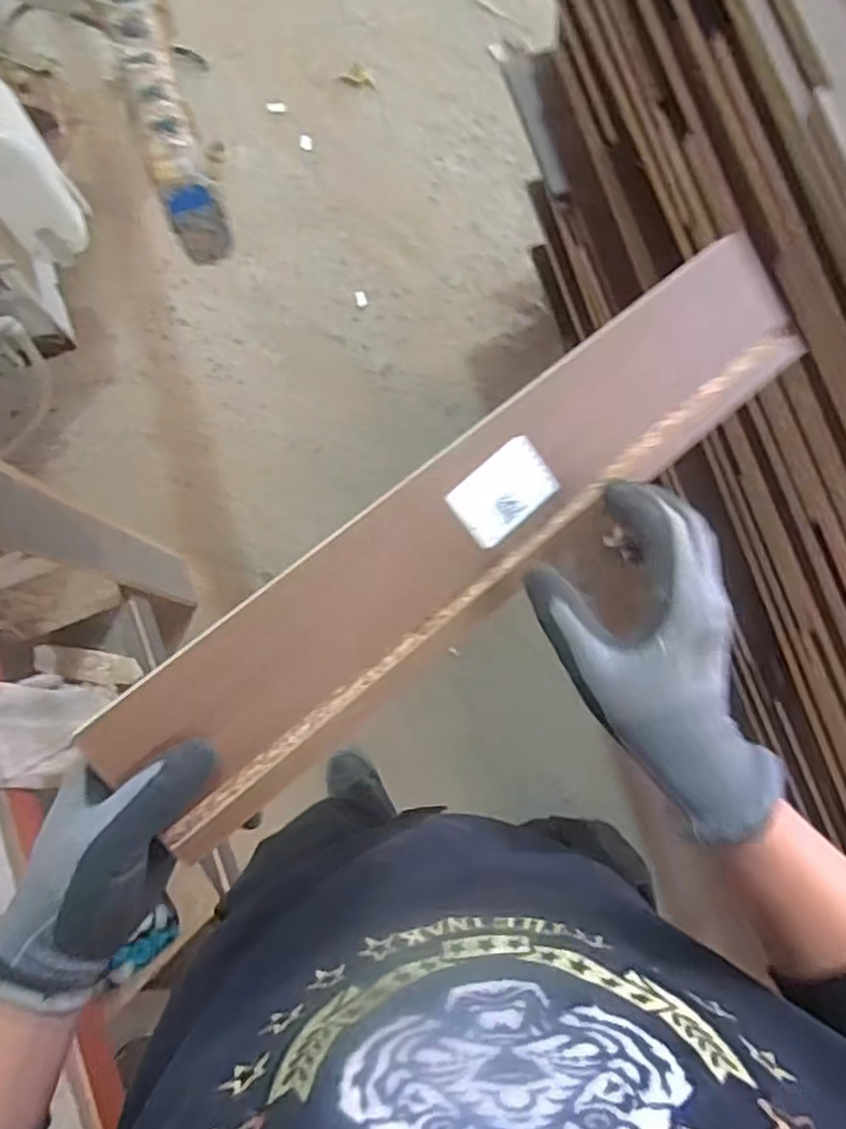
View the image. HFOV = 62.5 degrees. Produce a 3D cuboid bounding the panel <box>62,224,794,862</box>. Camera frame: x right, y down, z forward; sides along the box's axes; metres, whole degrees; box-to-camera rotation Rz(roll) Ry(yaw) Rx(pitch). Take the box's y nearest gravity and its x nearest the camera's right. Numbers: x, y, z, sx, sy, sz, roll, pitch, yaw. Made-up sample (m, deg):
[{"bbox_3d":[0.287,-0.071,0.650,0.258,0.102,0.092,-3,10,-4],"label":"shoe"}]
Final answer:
[{"bbox_3d":[0.041,-0.031,0.414,0.487,0.013,0.099,-38,103,-13],"label":"panel"}]

